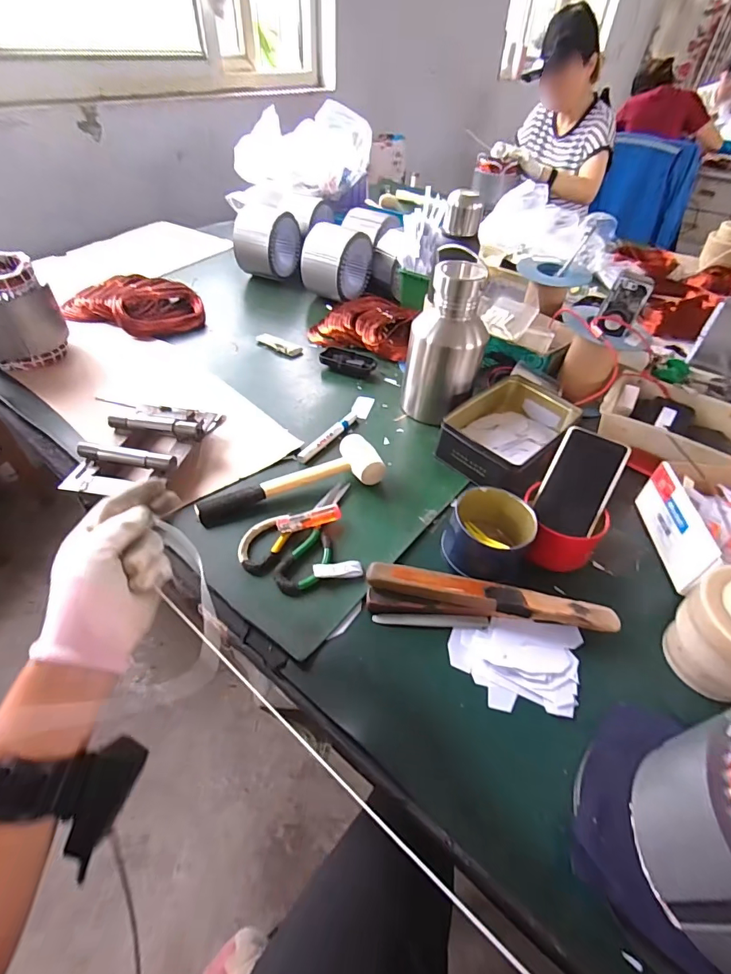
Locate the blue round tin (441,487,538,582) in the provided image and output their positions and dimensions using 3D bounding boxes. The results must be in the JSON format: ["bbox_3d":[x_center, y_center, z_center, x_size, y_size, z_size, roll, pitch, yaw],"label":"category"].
[{"bbox_3d":[0.149,0.059,0.542,0.095,0.064,0.097,2,46,-2],"label":"blue round tin"}]

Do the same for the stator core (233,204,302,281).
[{"bbox_3d":[-0.245,-0.622,1.119,0.133,0.124,0.148,19,48,14],"label":"stator core"}]

